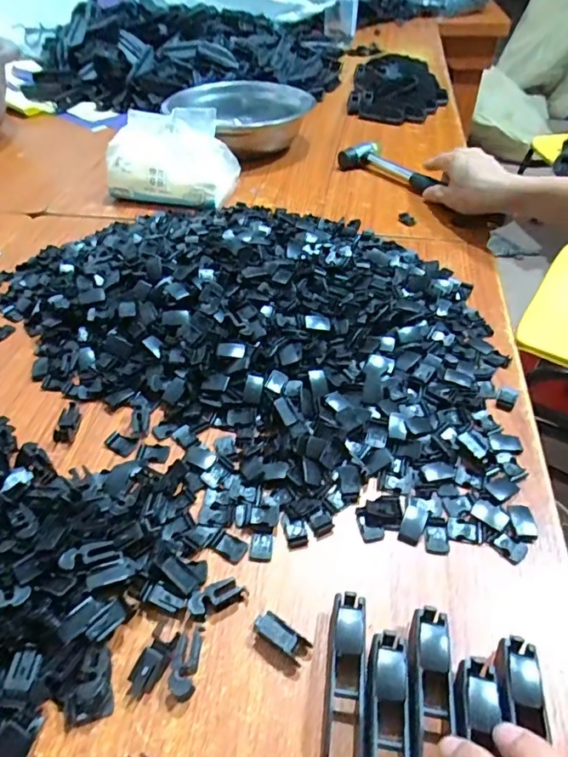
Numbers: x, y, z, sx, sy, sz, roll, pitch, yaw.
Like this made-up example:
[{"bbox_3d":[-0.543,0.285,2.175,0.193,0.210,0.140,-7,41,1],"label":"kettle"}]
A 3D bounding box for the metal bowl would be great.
[{"bbox_3d":[-0.059,-0.366,0.685,0.171,0.062,0.181,-1,44,1],"label":"metal bowl"}]

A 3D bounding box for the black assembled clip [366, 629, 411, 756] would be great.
[{"bbox_3d":[0.043,0.149,0.203,0.017,0.014,0.077,5,47,7],"label":"black assembled clip"}]

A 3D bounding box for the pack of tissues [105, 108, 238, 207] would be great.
[{"bbox_3d":[-0.129,-0.252,0.552,0.134,0.080,0.068,10,48,11],"label":"pack of tissues"}]

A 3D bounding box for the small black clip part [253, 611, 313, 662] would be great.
[{"bbox_3d":[-0.001,0.124,0.233,0.027,0.010,0.011,21,51,20],"label":"small black clip part"}]

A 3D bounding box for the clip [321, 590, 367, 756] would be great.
[{"bbox_3d":[0.026,0.137,0.216,0.017,0.015,0.076,5,47,7],"label":"clip"}]

